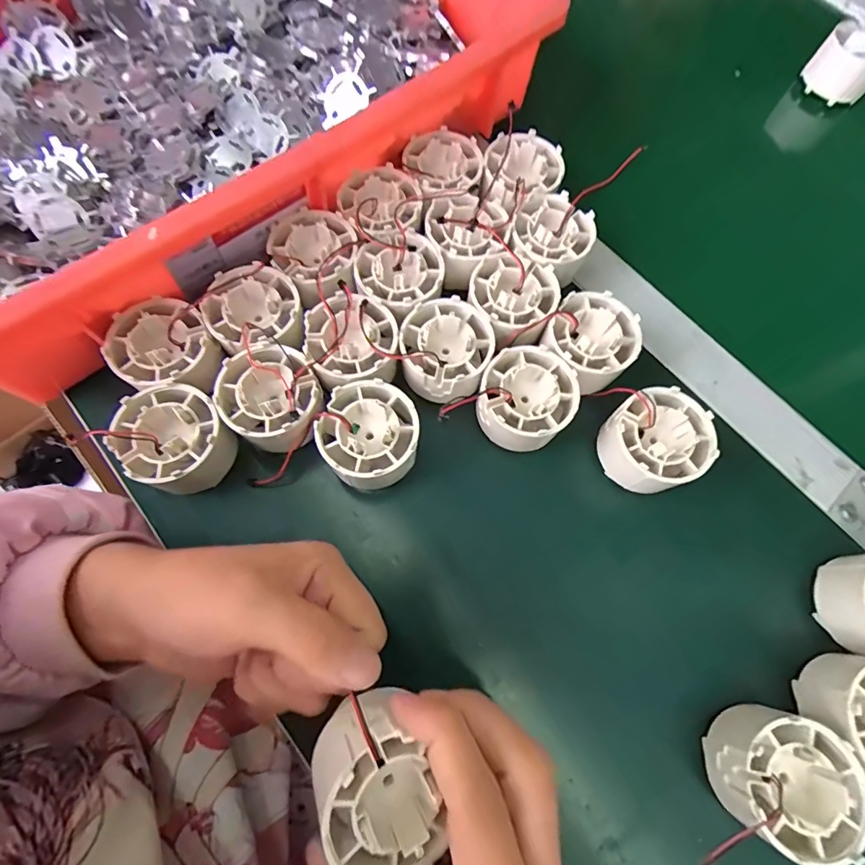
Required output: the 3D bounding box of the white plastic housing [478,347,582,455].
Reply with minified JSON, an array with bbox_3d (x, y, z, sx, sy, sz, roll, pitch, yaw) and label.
[{"bbox_3d":[0.051,-0.017,0.259,0.051,0.033,0.050,1,71,-2],"label":"white plastic housing"}]

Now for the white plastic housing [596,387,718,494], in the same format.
[{"bbox_3d":[0.119,0.008,0.257,0.056,0.040,0.050,-31,75,-12],"label":"white plastic housing"}]

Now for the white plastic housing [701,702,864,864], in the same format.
[{"bbox_3d":[0.154,0.152,0.207,0.053,0.038,0.049,1,71,-2],"label":"white plastic housing"}]

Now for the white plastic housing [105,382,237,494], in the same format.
[{"bbox_3d":[-0.134,0.003,0.240,0.049,0.033,0.052,1,71,-2],"label":"white plastic housing"}]

